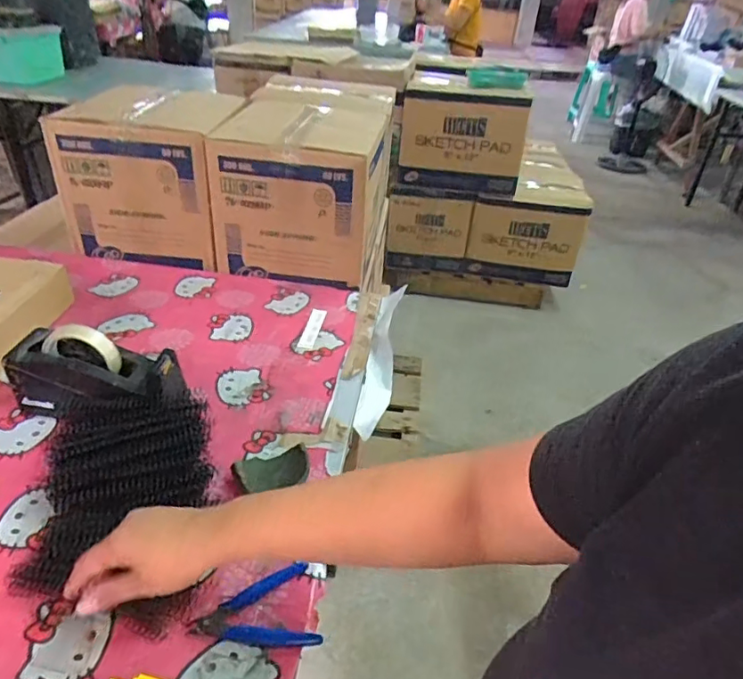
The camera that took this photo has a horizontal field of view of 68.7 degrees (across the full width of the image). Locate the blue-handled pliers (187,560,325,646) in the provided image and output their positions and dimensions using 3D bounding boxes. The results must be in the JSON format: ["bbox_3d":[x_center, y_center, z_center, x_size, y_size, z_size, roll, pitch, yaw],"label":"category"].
[{"bbox_3d":[-0.105,0.254,0.533,0.118,0.012,0.083,6,36,1],"label":"blue-handled pliers"}]

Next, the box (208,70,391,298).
[{"bbox_3d":[-0.125,-0.349,1.157,0.292,0.274,0.469,7,36,3],"label":"box"}]

